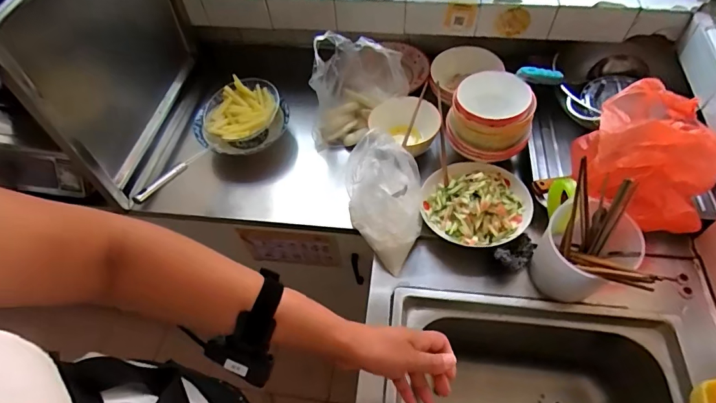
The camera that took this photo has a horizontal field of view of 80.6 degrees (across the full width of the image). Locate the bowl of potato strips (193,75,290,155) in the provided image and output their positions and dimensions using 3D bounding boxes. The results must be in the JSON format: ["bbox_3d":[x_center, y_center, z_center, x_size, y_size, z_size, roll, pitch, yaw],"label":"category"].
[{"bbox_3d":[-0.253,-0.175,0.947,0.200,0.079,0.199,-2,56,3],"label":"bowl of potato strips"}]

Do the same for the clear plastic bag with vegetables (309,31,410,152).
[{"bbox_3d":[-0.010,-0.231,0.871,0.199,0.205,0.109,-26,58,-13],"label":"clear plastic bag with vegetables"}]

